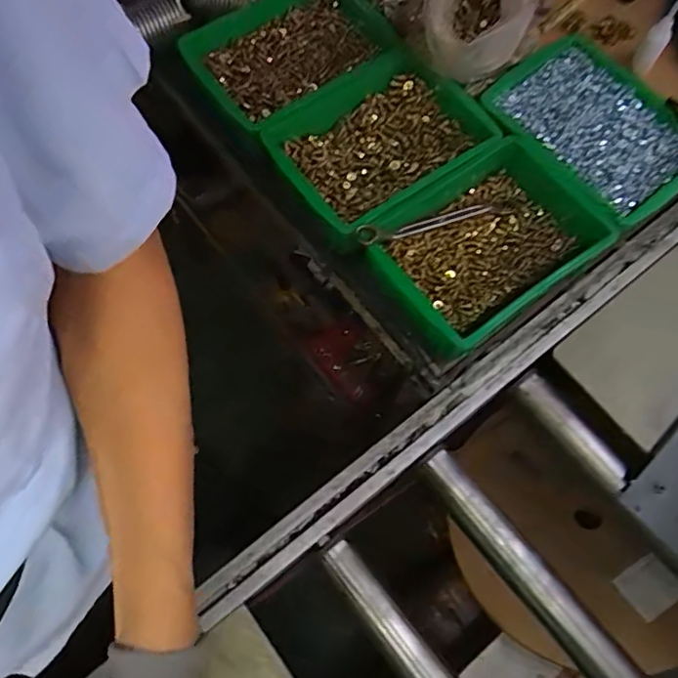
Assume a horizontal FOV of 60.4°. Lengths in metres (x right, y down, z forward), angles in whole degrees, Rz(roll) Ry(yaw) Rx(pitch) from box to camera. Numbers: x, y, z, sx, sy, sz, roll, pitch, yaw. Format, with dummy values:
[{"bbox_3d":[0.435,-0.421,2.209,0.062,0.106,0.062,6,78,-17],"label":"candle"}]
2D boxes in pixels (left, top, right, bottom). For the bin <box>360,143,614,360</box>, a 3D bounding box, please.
[{"bbox_3d":[0.167,-0.109,0.693,0.256,0.081,0.186,-35,74,-14],"label":"bin"}]

